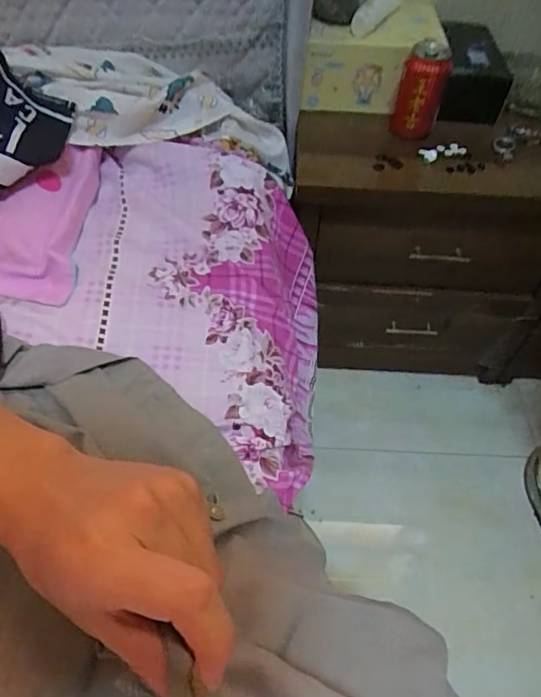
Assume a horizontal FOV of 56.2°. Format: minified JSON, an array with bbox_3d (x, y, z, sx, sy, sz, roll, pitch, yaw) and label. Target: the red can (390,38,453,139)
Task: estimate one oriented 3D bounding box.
[{"bbox_3d":[0.216,-0.370,0.727,0.064,0.115,0.061,15,56,9],"label":"red can"}]

